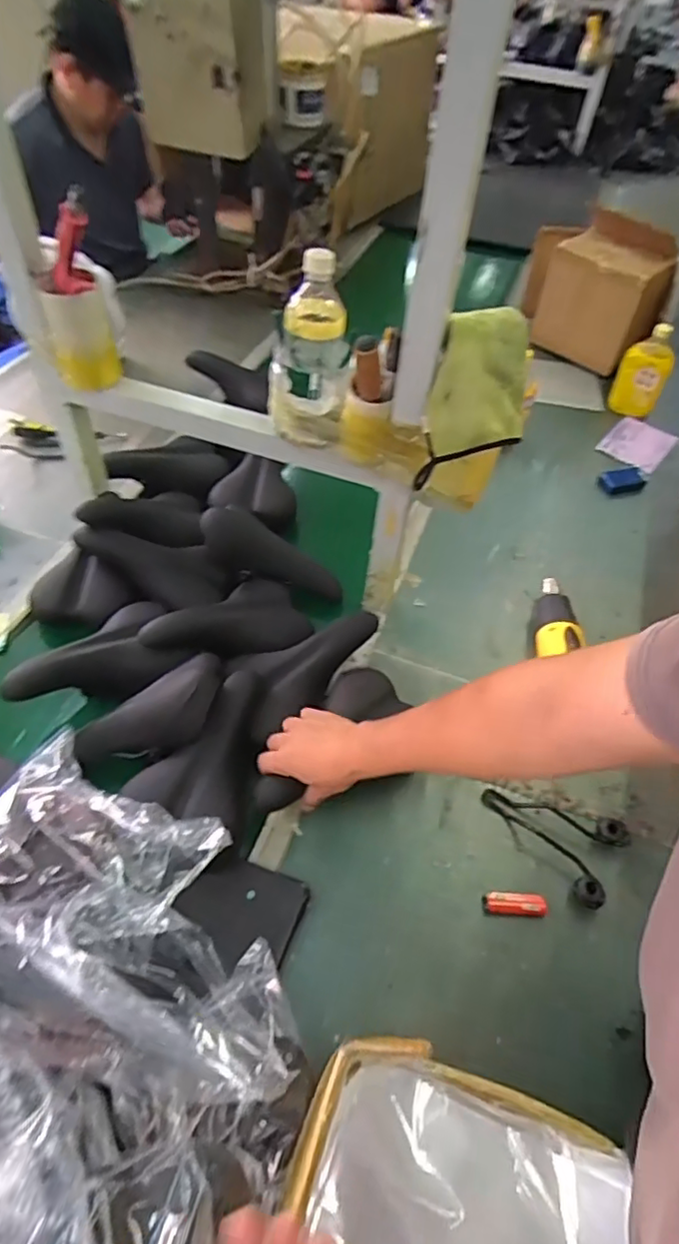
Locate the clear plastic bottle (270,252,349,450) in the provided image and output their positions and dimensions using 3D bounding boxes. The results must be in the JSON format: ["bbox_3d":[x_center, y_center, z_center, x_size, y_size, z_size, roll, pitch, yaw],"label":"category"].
[{"bbox_3d":[-0.038,-0.329,0.755,0.097,0.205,0.089,6,51,0],"label":"clear plastic bottle"}]

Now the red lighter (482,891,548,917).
[{"bbox_3d":[0.215,0.343,0.749,0.079,0.007,0.027,5,51,-1],"label":"red lighter"}]

